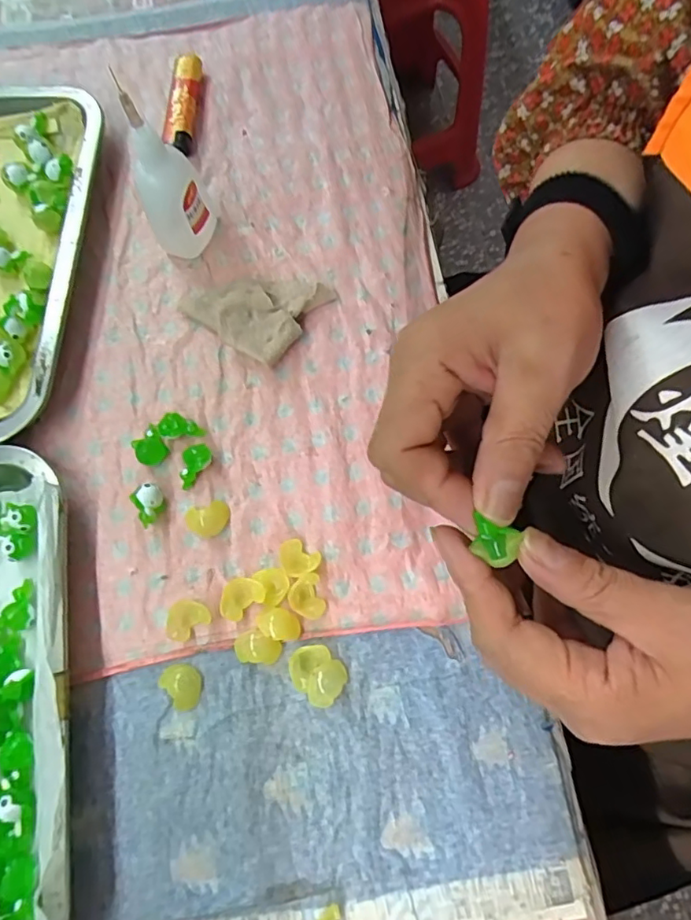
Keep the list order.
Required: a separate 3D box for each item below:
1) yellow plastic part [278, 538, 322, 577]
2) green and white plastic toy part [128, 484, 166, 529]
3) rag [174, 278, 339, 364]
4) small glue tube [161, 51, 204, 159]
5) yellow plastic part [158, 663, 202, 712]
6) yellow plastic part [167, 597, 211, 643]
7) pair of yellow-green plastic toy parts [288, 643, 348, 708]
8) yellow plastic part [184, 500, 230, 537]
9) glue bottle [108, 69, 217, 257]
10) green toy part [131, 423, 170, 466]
[{"bbox_3d":[-0.026,0.053,0.300,0.023,0.012,0.018,36,76,12],"label":"yellow plastic part"},{"bbox_3d":[-0.108,0.025,0.311,0.015,0.015,0.021,-26,73,-7],"label":"green and white plastic toy part"},{"bbox_3d":[-0.056,-0.100,0.346,0.073,0.018,0.064,35,76,12],"label":"rag"},{"bbox_3d":[-0.109,-0.242,0.381,0.019,0.016,0.071,6,73,3],"label":"small glue tube"},{"bbox_3d":[-0.083,0.114,0.285,0.023,0.008,0.018,41,77,13],"label":"yellow plastic part"},{"bbox_3d":[-0.083,0.082,0.293,0.024,0.009,0.017,-35,75,-9],"label":"yellow plastic part"},{"bbox_3d":[-0.014,0.106,0.281,0.029,0.013,0.023,42,78,12],"label":"pair of yellow-green plastic toy parts"},{"bbox_3d":[-0.077,0.032,0.311,0.024,0.009,0.018,-24,73,-6],"label":"yellow plastic part"},{"bbox_3d":[-0.104,-0.166,0.321,0.039,0.102,0.042,-19,72,-5],"label":"glue bottle"},{"bbox_3d":[-0.113,-0.008,0.325,0.016,0.011,0.022,-26,73,-7],"label":"green toy part"}]

